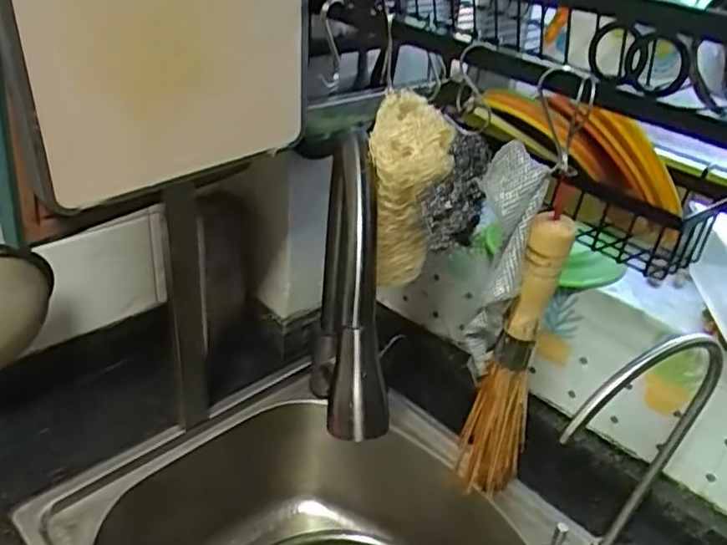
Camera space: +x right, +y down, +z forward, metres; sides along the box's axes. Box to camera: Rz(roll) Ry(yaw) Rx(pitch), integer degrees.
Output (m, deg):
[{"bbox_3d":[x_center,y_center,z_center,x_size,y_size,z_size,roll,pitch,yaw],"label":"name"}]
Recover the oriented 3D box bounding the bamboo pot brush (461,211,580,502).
[{"bbox_3d":[0.114,0.073,0.496,0.040,0.247,0.029,18,34,18],"label":"bamboo pot brush"}]

